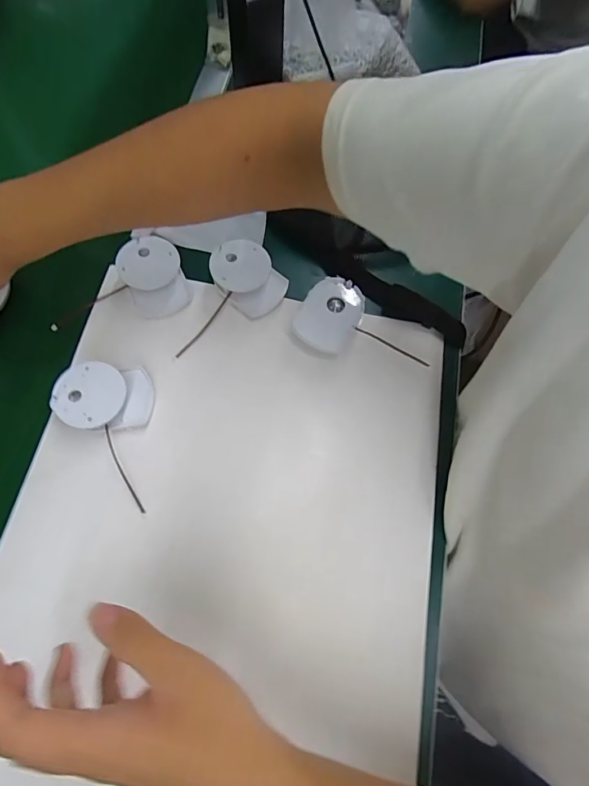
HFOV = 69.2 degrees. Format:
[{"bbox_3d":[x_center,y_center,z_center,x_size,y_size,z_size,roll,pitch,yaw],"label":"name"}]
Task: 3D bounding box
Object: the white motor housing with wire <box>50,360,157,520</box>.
[{"bbox_3d":[-0.158,0.025,0.397,0.079,0.033,0.131,-40,79,-19],"label":"white motor housing with wire"}]

